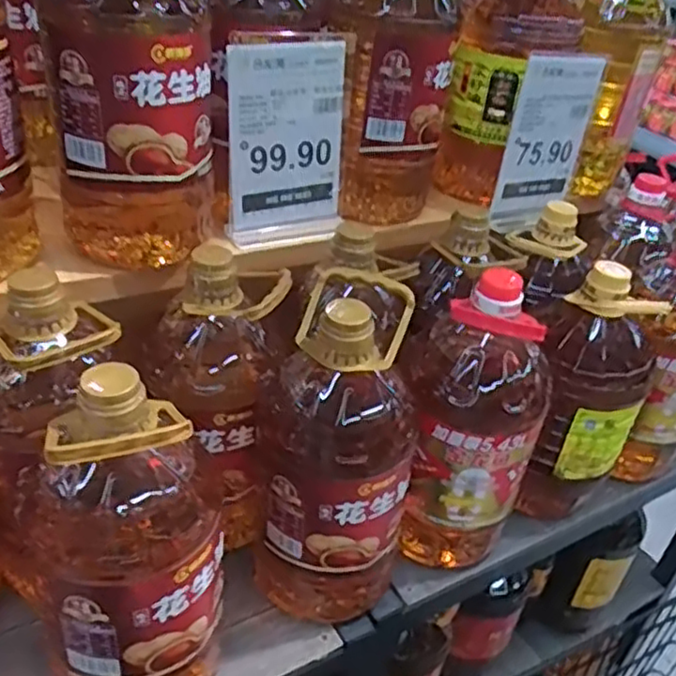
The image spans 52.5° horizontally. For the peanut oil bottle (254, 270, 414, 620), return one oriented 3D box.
[{"bbox_3d":[-0.007,0.121,0.683,0.150,0.339,0.138,5,33,1],"label":"peanut oil bottle"}]

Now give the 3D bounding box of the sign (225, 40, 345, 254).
[{"bbox_3d":[-0.057,-0.221,0.793,0.145,0.219,0.017,-13,31,-27],"label":"sign"}]

